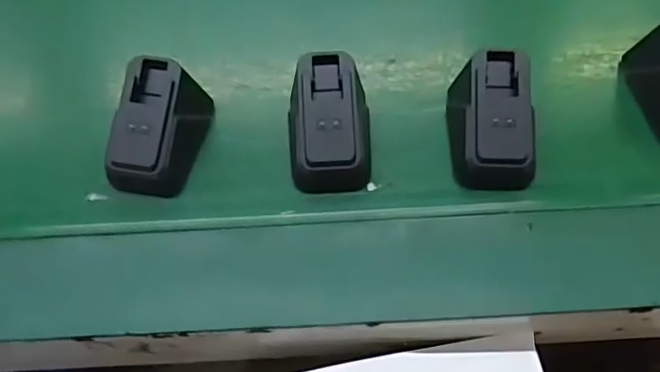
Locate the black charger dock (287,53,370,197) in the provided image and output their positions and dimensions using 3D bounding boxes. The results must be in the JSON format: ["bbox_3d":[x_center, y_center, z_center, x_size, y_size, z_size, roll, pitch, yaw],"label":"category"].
[{"bbox_3d":[-0.001,-0.034,0.302,0.045,0.041,0.066,-1,58,3],"label":"black charger dock"}]

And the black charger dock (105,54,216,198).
[{"bbox_3d":[-0.092,-0.033,0.304,0.042,0.040,0.071,12,59,10],"label":"black charger dock"}]

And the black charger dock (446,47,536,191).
[{"bbox_3d":[0.085,-0.034,0.298,0.045,0.040,0.061,-5,58,0],"label":"black charger dock"}]

